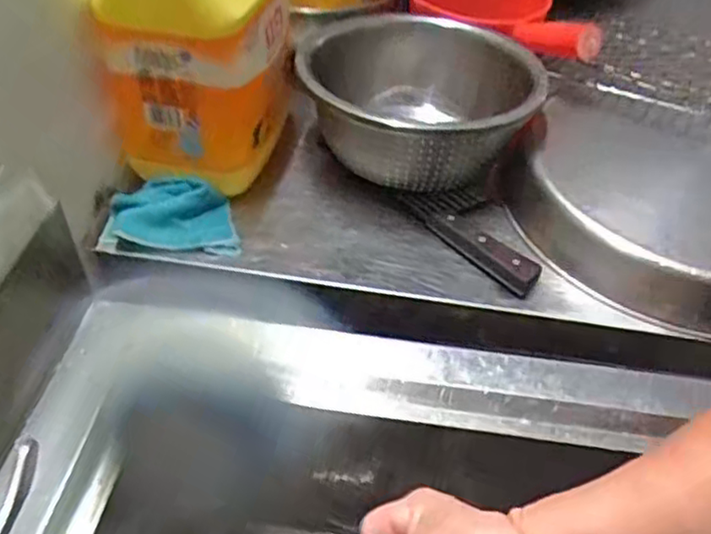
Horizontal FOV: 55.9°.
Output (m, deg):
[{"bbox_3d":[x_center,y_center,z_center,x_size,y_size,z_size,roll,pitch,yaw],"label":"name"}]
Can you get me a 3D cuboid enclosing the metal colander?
[{"bbox_3d":[0.069,-0.167,0.702,0.230,0.112,0.227,8,45,6],"label":"metal colander"}]

